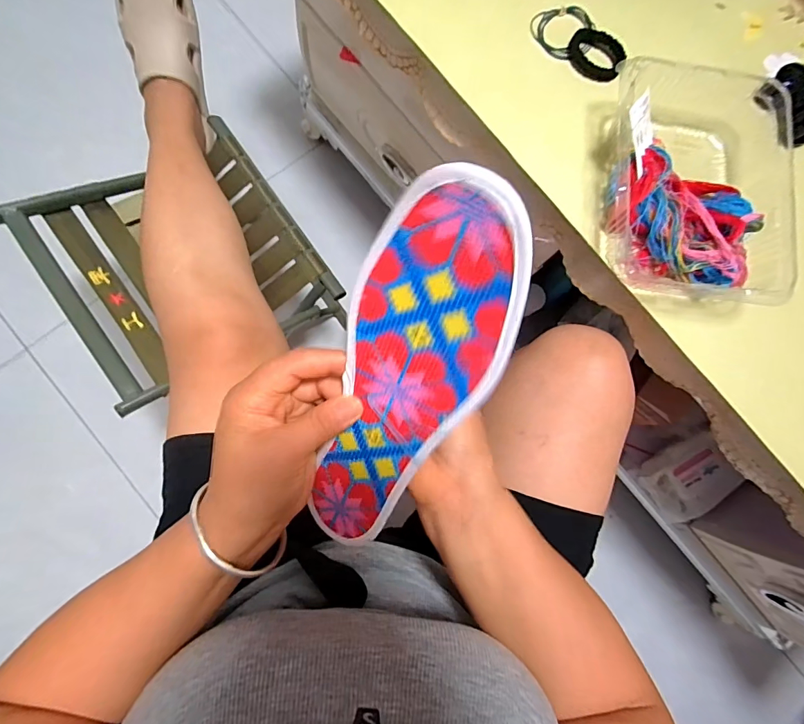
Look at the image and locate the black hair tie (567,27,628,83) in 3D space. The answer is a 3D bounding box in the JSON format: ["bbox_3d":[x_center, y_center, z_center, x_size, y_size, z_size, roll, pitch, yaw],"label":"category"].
[{"bbox_3d":[0.206,-0.326,0.434,0.044,0.016,0.063,-43,88,-8],"label":"black hair tie"}]

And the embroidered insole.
[{"bbox_3d":[0.000,0.022,0.231,0.083,0.013,0.241,23,123,11],"label":"embroidered insole"}]

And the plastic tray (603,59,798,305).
[{"bbox_3d":[0.278,-0.168,0.399,0.161,0.060,0.214,6,83,-4],"label":"plastic tray"}]

